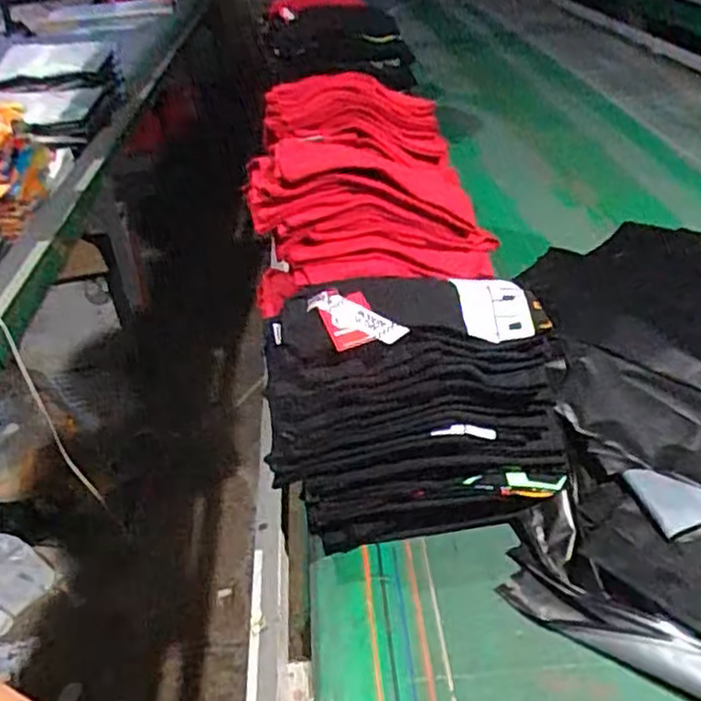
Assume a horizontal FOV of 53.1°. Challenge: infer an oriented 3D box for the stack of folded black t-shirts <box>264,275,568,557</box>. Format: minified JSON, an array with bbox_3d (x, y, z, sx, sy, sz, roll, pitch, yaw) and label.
[{"bbox_3d":[0.062,0.058,0.754,0.293,0.224,0.186,-6,34,-3],"label":"stack of folded black t-shirts"}]

